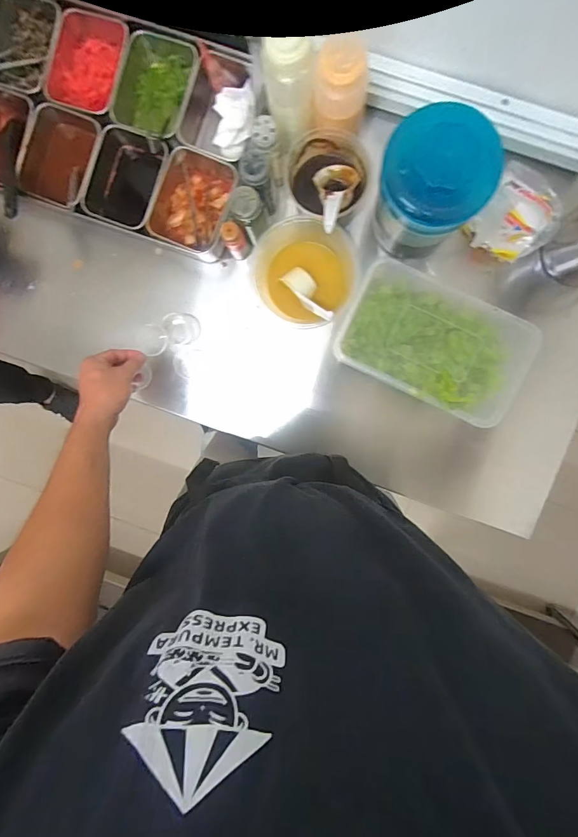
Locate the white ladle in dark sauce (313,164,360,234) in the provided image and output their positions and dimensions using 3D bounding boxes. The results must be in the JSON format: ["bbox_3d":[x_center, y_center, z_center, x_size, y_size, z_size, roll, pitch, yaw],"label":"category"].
[{"bbox_3d":[0.062,-0.299,0.545,0.059,0.038,0.123,7,61,5],"label":"white ladle in dark sauce"}]

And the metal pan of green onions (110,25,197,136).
[{"bbox_3d":[-0.187,-0.475,0.575,0.108,0.049,0.138,17,97,4],"label":"metal pan of green onions"}]

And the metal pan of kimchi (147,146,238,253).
[{"bbox_3d":[-0.138,-0.326,0.601,0.109,0.061,0.138,21,97,3],"label":"metal pan of kimchi"}]

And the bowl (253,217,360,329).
[{"bbox_3d":[0.027,-0.209,0.576,0.149,0.081,0.153,1,96,5],"label":"bowl"}]

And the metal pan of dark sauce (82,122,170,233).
[{"bbox_3d":[-0.236,-0.357,0.606,0.101,0.090,0.133,18,97,3],"label":"metal pan of dark sauce"}]

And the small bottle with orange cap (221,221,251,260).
[{"bbox_3d":[-0.078,-0.261,0.584,0.030,0.069,0.034,-30,92,8],"label":"small bottle with orange cap"}]

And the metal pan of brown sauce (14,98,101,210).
[{"bbox_3d":[-0.337,-0.396,0.619,0.100,0.084,0.139,19,97,3],"label":"metal pan of brown sauce"}]

